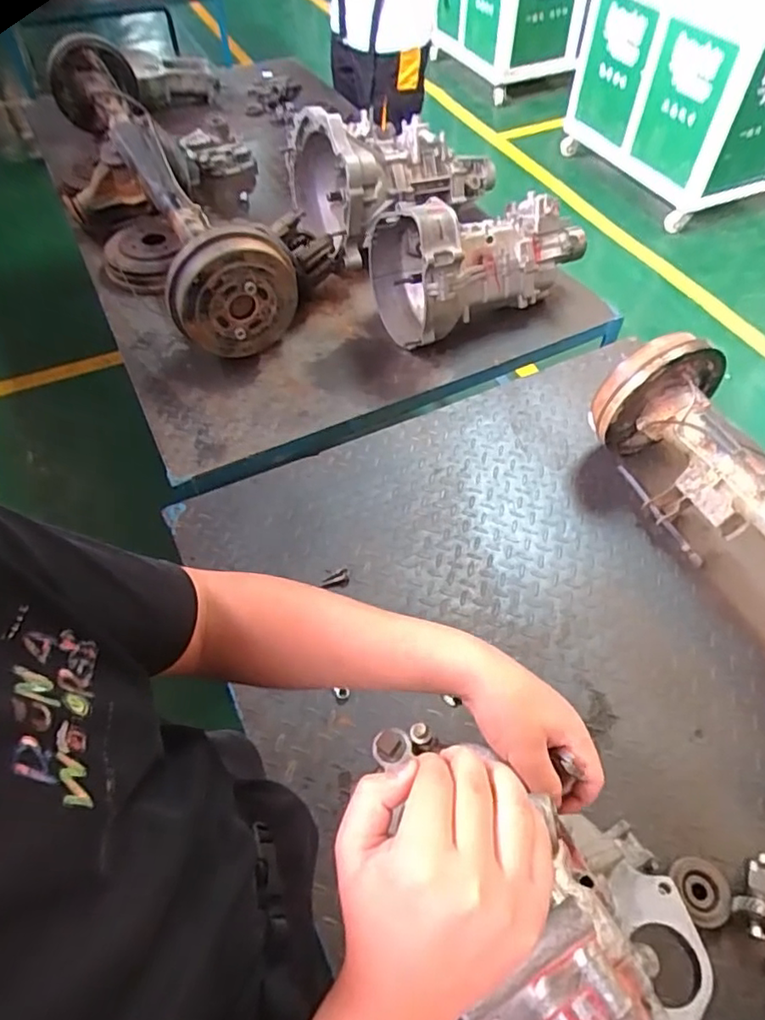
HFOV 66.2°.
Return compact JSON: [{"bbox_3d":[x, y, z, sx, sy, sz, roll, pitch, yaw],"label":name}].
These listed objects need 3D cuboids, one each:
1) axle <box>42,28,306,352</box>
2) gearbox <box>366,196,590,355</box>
[{"bbox_3d":[-0.599,-0.861,1.505,0.271,0.245,1.311,-25,58,-17],"label":"axle"},{"bbox_3d":[0.189,-0.575,1.284,0.446,0.292,0.288,-30,60,-20],"label":"gearbox"}]

